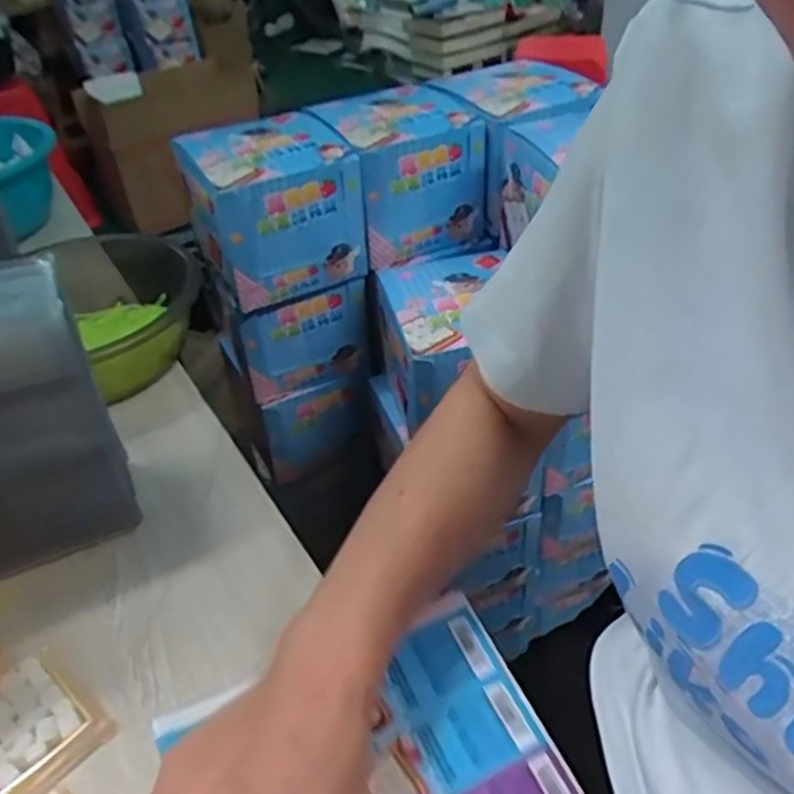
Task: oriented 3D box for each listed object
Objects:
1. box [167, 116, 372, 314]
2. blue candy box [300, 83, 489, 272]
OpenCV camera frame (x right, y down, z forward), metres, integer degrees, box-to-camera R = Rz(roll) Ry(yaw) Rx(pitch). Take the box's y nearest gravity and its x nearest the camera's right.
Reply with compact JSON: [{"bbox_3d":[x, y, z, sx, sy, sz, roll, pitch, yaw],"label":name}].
[{"bbox_3d":[-0.130,-0.199,0.729,0.153,0.131,0.178,-20,40,-15],"label":"box"},{"bbox_3d":[0.002,-0.249,0.778,0.155,0.131,0.154,-20,41,-16],"label":"blue candy box"}]

